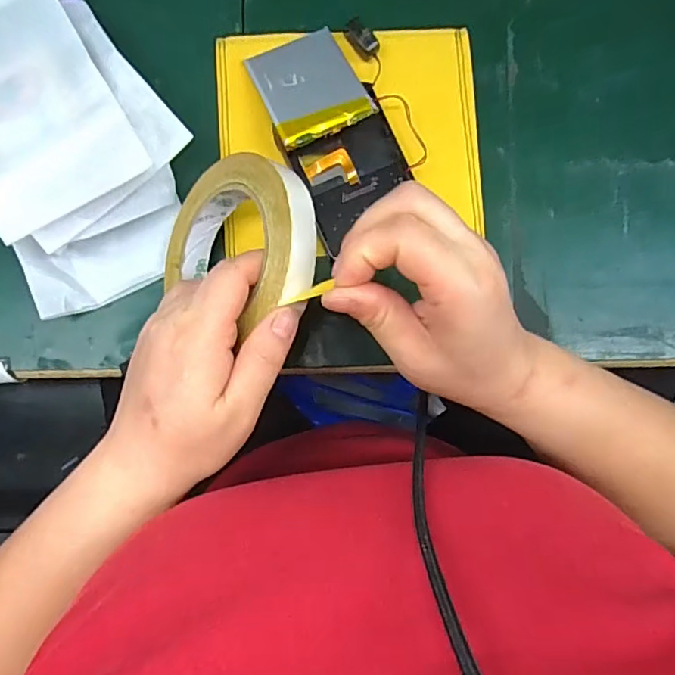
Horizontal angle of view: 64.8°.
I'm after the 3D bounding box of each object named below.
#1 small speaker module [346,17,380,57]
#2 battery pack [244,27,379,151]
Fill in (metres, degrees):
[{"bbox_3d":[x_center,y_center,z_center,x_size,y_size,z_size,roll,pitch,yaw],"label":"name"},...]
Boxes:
[{"bbox_3d":[0.017,-0.199,0.356,0.012,0.012,0.026,-38,89,-3],"label":"small speaker module"},{"bbox_3d":[-0.019,-0.163,0.344,0.060,0.005,0.082,-23,68,-3],"label":"battery pack"}]

